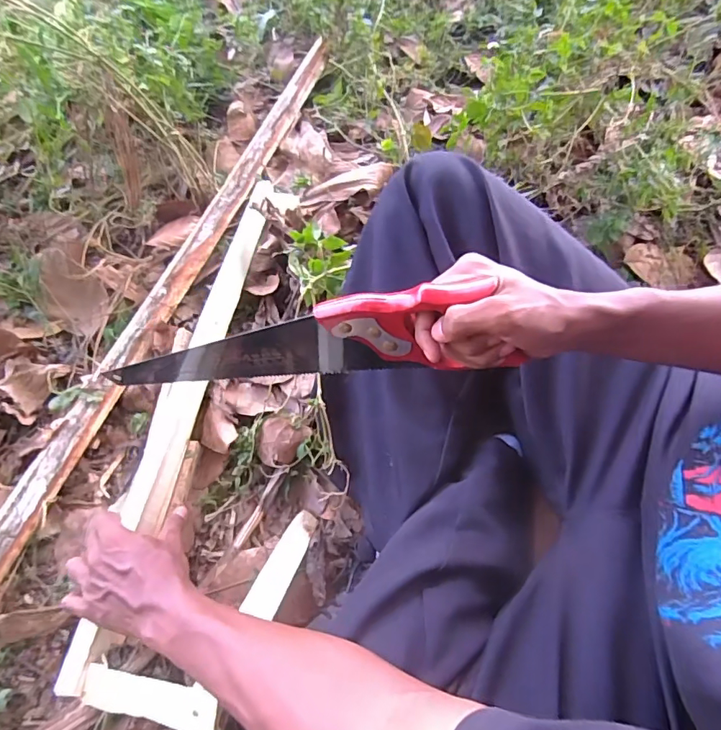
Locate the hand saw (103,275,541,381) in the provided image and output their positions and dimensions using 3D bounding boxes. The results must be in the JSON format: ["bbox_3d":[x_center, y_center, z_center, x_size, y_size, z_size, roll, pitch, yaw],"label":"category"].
[{"bbox_3d":[-0.070,-0.009,0.435,0.384,0.089,0.026,-9,56,29],"label":"hand saw"}]

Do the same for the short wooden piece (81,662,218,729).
[{"bbox_3d":[-0.176,0.276,0.402,0.143,0.010,0.030,-5,57,25],"label":"short wooden piece"}]

